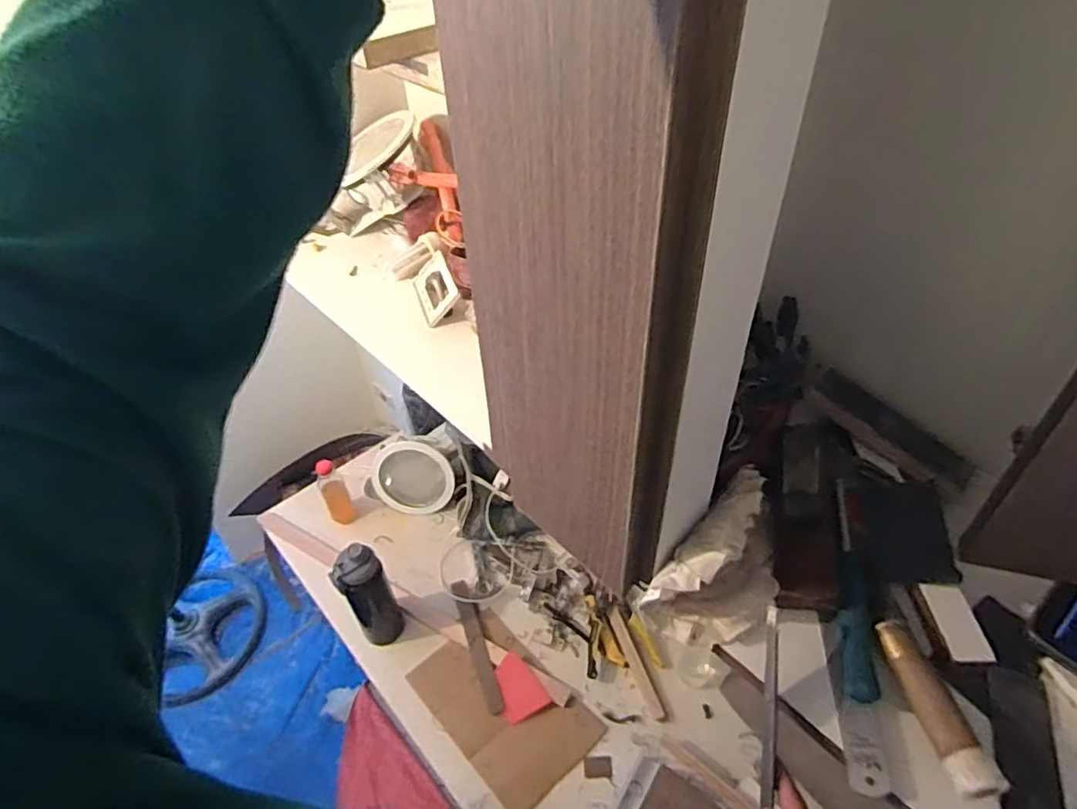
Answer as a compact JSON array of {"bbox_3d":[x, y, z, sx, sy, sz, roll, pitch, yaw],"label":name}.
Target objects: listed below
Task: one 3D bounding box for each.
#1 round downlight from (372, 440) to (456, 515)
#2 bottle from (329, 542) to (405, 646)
[{"bbox_3d":[-0.284,0.170,1.410,0.174,0.167,0.034,-3,9,-3],"label":"round downlight"},{"bbox_3d":[-0.316,0.347,1.137,0.081,0.257,0.075,-26,49,-22],"label":"bottle"}]

